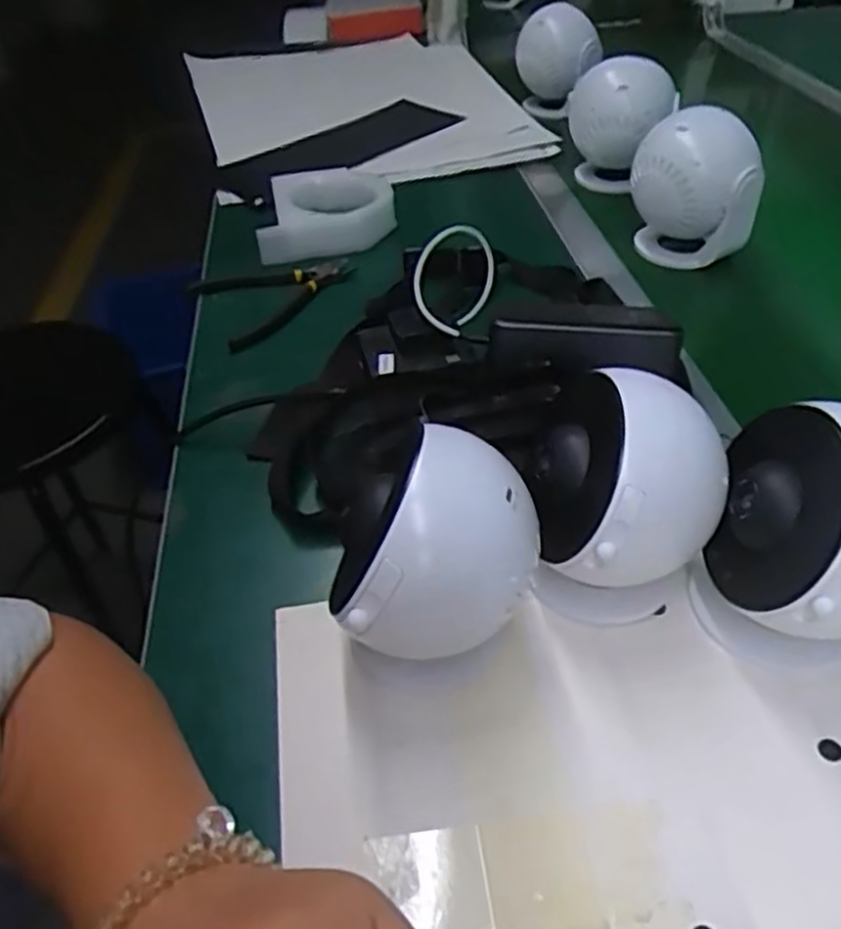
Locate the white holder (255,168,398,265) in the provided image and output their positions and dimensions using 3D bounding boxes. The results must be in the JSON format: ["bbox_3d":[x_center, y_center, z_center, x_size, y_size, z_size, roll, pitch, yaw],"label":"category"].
[{"bbox_3d":[-0.094,-0.252,0.730,0.133,0.038,0.115,-8,43,-5],"label":"white holder"}]

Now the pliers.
[{"bbox_3d":[-0.127,-0.155,0.661,0.135,0.026,0.114,-19,46,-17],"label":"pliers"}]

